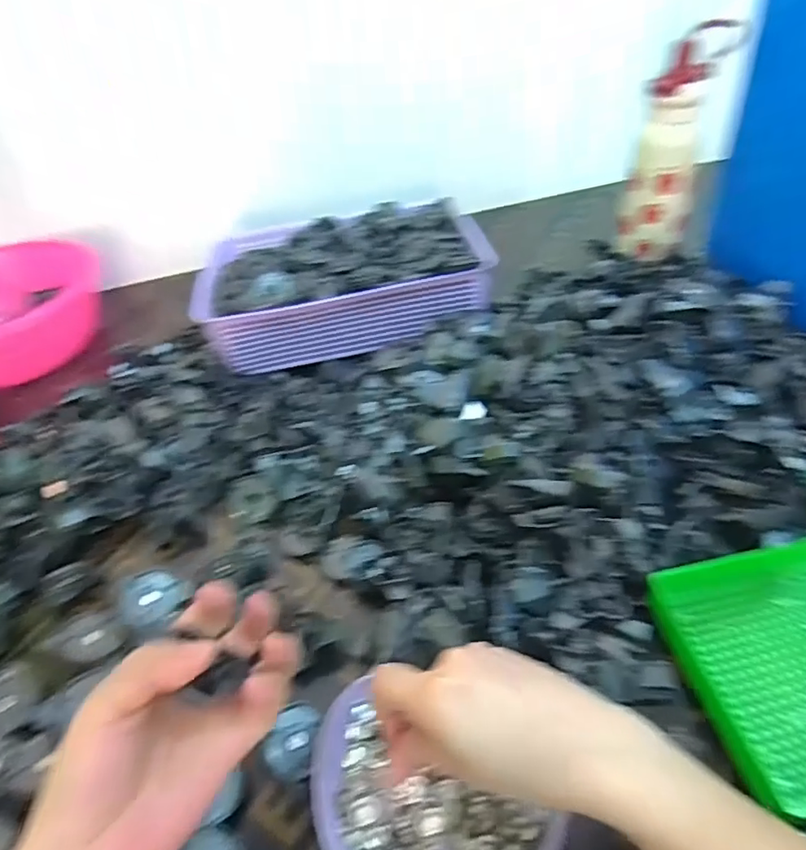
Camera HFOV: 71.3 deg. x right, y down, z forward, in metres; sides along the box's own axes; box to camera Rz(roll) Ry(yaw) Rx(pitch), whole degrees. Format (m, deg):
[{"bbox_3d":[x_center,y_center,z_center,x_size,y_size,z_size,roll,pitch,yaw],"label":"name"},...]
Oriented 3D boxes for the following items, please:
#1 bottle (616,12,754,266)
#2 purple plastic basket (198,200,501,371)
[{"bbox_3d":[0.314,-0.318,0.661,0.088,0.221,0.080,12,47,20],"label":"bottle"},{"bbox_3d":[-0.075,-0.191,0.725,0.338,0.086,0.230,-10,43,-2],"label":"purple plastic basket"}]

